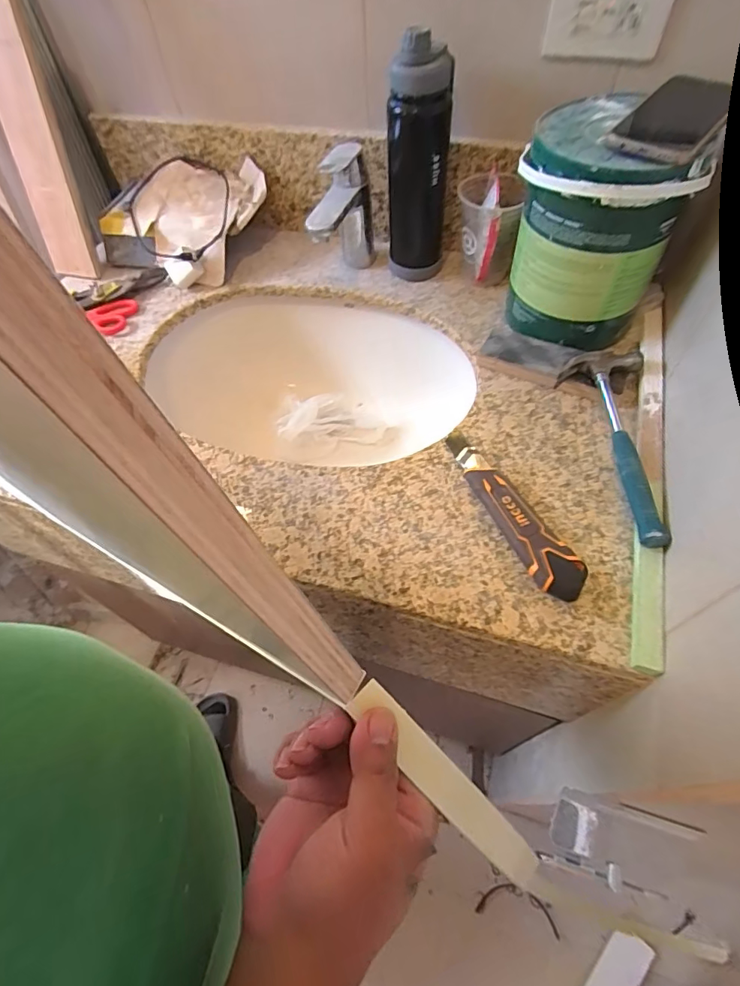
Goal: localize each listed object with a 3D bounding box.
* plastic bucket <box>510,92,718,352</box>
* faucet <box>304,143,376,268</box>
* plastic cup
[{"bbox_3d":[0.254,-0.302,0.567,0.171,0.209,0.173,16,60,14],"label":"plastic bucket"},{"bbox_3d":[-0.038,-0.367,0.670,0.052,0.162,0.139,9,59,10],"label":"faucet"},{"bbox_3d":[0.165,-0.368,0.671,0.080,0.119,0.088,6,58,8],"label":"plastic cup"}]

